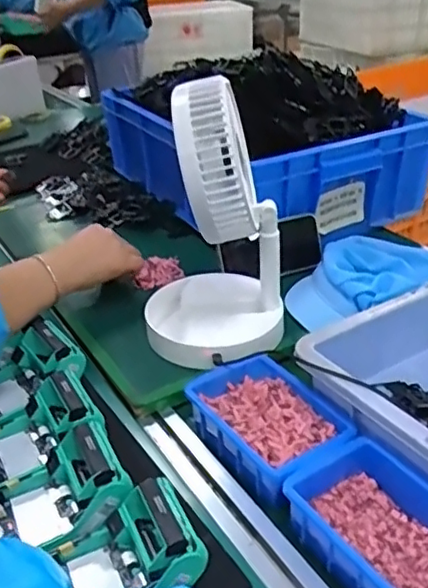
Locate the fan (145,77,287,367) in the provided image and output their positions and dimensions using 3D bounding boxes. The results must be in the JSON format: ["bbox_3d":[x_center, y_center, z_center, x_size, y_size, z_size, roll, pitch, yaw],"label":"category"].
[{"bbox_3d":[-0.005,-0.078,0.675,0.156,0.287,0.161,-6,31,-6],"label":"fan"}]

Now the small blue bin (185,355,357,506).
[{"bbox_3d":[0.053,0.123,0.587,0.095,0.047,0.147,-21,36,-28],"label":"small blue bin"}]

